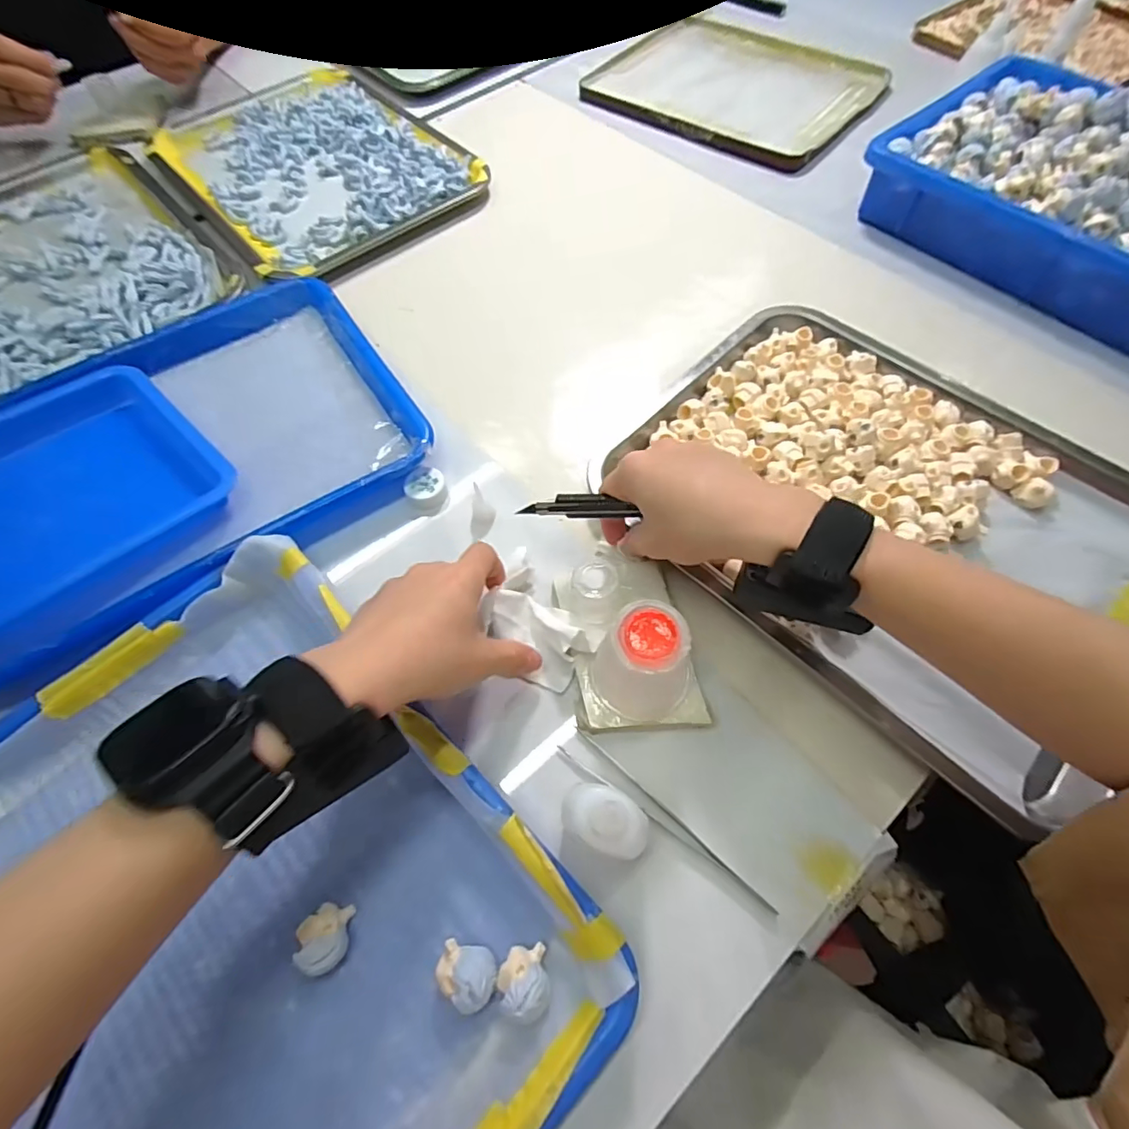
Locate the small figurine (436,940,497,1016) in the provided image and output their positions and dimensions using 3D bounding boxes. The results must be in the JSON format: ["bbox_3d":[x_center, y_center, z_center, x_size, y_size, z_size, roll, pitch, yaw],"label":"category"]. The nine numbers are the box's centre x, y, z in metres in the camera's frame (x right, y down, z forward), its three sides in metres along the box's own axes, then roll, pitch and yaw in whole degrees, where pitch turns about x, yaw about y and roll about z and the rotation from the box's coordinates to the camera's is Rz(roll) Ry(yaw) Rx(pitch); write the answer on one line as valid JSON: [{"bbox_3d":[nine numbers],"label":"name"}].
[{"bbox_3d":[-0.045,0.190,0.243,0.028,0.021,0.021,22,68,13],"label":"small figurine"}]

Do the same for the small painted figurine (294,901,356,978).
[{"bbox_3d":[-0.115,0.178,0.250,0.020,0.024,0.025,1,64,3],"label":"small painted figurine"}]

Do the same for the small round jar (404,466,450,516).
[{"bbox_3d":[-0.100,-0.054,0.379,0.029,0.017,0.031,-1,64,2],"label":"small round jar"}]

